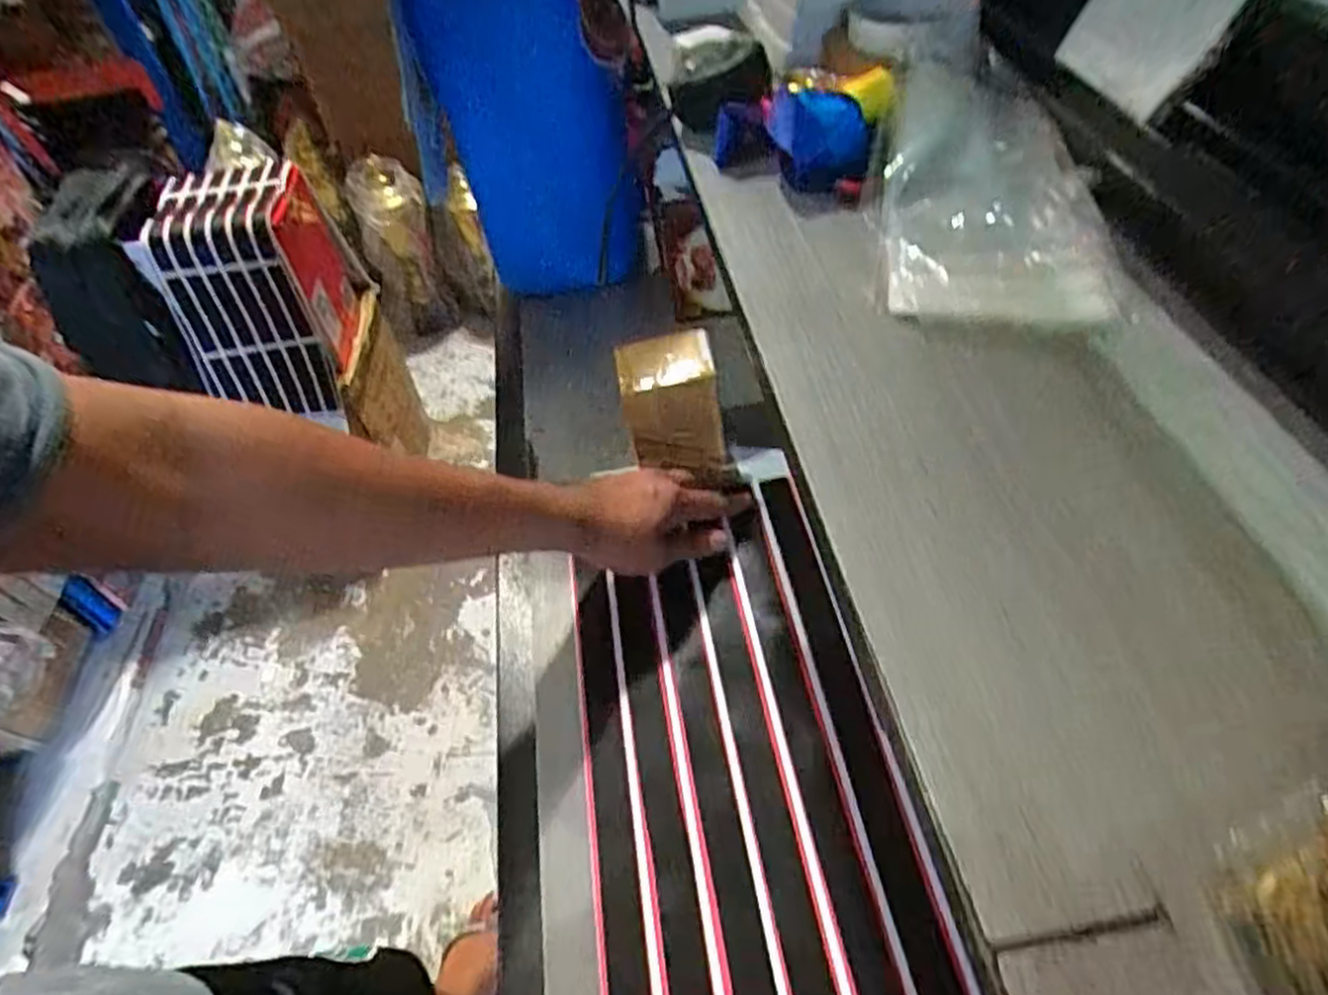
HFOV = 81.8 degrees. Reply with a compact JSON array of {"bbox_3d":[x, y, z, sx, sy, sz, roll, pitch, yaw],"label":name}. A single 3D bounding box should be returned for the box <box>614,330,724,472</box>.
[{"bbox_3d":[0.000,-0.083,0.681,0.093,0.110,0.068,-8,49,-1],"label":"box"}]

